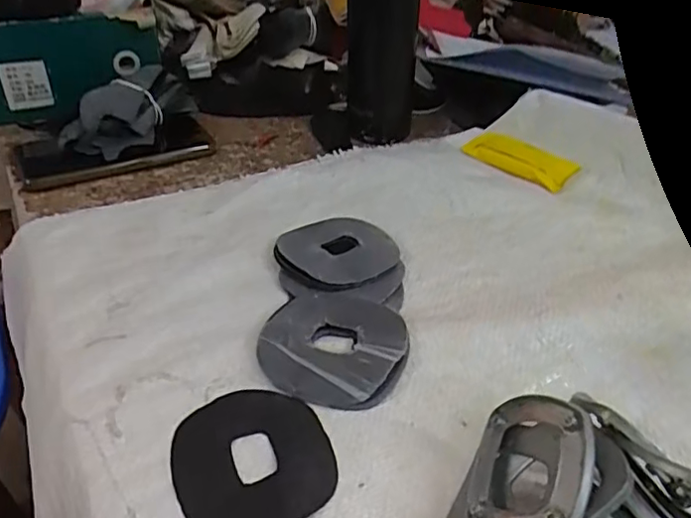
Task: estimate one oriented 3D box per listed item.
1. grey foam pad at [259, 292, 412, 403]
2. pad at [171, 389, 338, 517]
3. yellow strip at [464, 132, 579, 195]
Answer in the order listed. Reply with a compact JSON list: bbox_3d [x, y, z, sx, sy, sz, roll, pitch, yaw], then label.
[{"bbox_3d":[-0.007,0.047,0.357,0.082,0.016,0.082,14,38,14],"label":"grey foam pad"},{"bbox_3d":[-0.046,0.098,0.299,0.075,0.004,0.080,-9,38,-15],"label":"pad"},{"bbox_3d":[0.158,-0.093,0.554,0.100,0.015,0.041,27,43,29],"label":"yellow strip"}]

